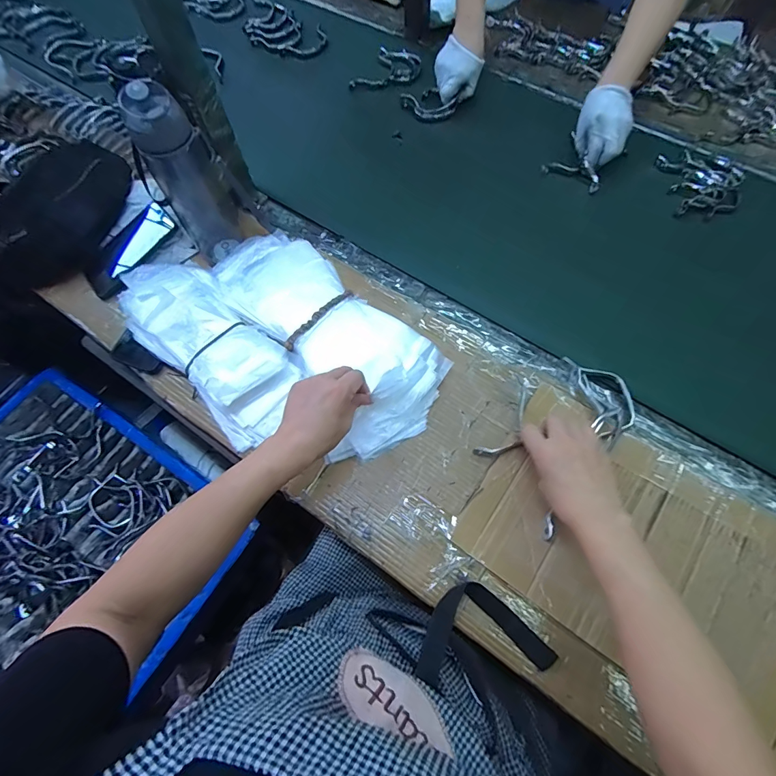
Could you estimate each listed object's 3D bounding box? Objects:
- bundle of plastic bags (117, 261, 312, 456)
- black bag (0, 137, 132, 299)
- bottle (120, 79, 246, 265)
[{"bbox_3d":[-0.241,-0.060,0.556,0.298,0.060,0.131,41,74,17],"label":"bundle of plastic bags"},{"bbox_3d":[-0.525,-0.249,0.636,0.120,0.101,0.288,42,93,15],"label":"black bag"},{"bbox_3d":[-0.259,-0.276,0.548,0.086,0.238,0.091,-29,69,-10],"label":"bottle"}]

